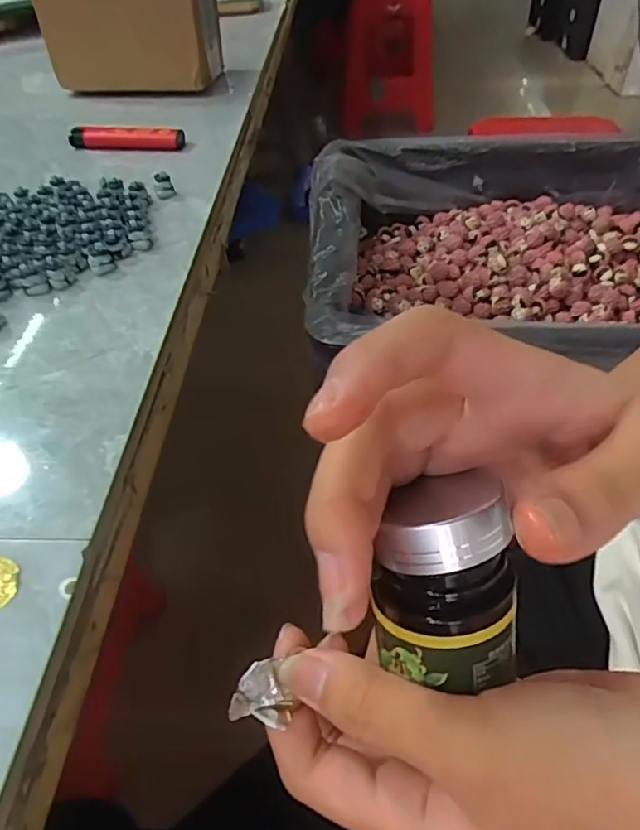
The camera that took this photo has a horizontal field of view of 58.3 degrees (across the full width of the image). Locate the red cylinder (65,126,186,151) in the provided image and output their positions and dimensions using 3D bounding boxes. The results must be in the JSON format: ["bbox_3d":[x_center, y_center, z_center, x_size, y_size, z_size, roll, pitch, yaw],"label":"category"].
[{"bbox_3d":[-0.132,-0.189,0.390,0.077,0.013,0.012,1,46,4],"label":"red cylinder"}]

